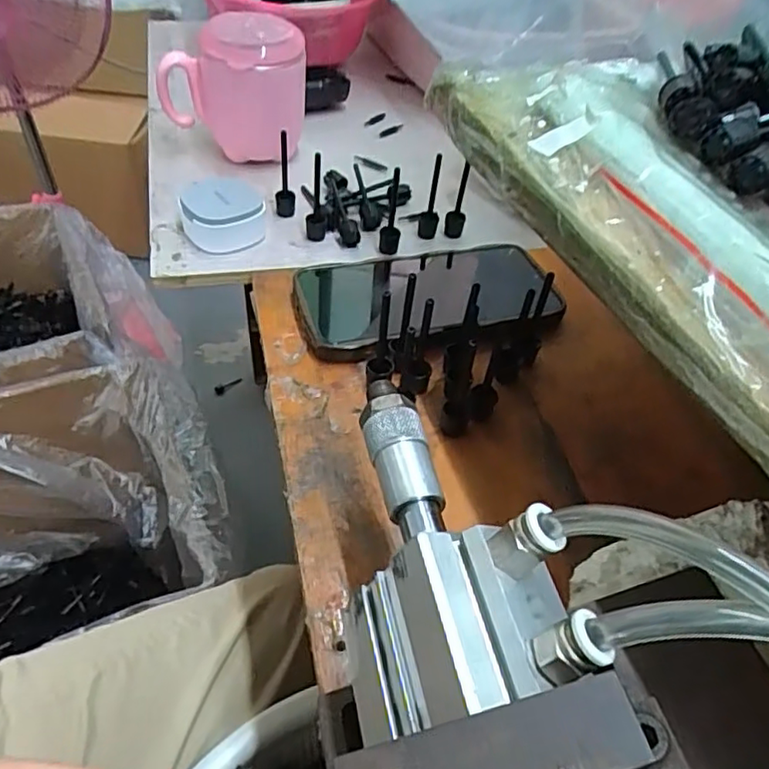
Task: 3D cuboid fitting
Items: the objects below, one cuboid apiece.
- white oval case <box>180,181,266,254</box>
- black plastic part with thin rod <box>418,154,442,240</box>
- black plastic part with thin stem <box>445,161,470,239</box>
[{"bbox_3d":[-0.116,-0.126,0.441,0.055,0.030,0.066,-7,48,-13],"label":"white oval case"},{"bbox_3d":[0.035,-0.136,0.449,0.014,0.065,0.011,9,47,2],"label":"black plastic part with thin rod"},{"bbox_3d":[0.056,-0.137,0.456,0.013,0.060,0.013,16,47,8],"label":"black plastic part with thin stem"}]

